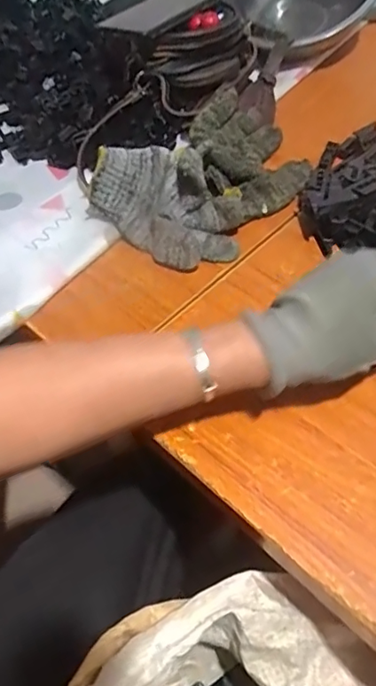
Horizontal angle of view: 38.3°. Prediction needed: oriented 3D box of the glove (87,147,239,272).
[{"bbox_3d":[-0.019,-0.132,0.513,0.150,0.052,0.092,34,63,25],"label":"glove"}]

